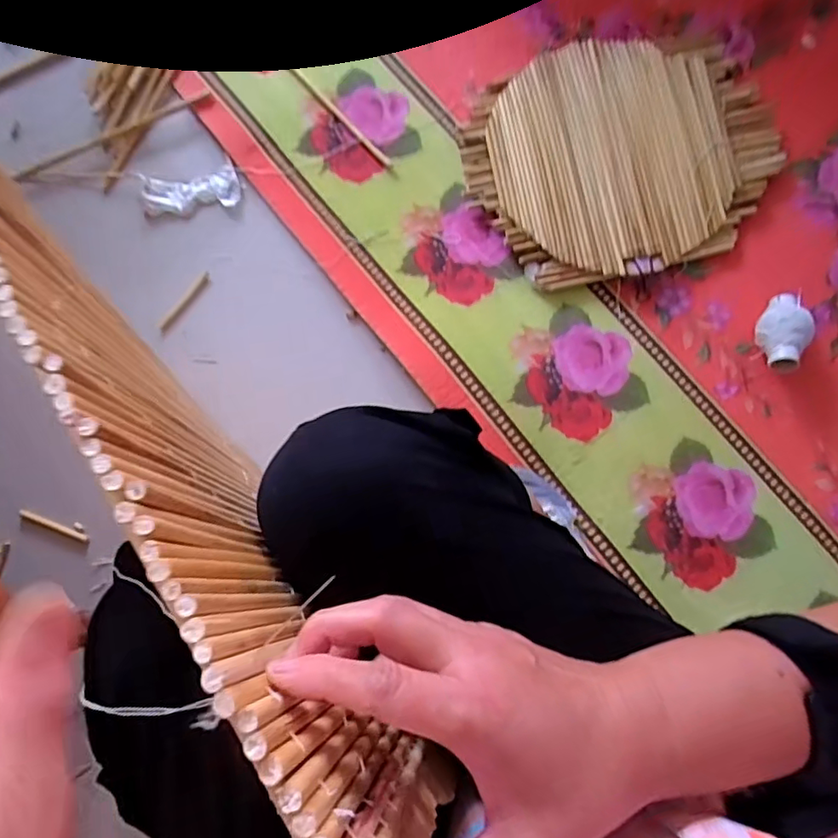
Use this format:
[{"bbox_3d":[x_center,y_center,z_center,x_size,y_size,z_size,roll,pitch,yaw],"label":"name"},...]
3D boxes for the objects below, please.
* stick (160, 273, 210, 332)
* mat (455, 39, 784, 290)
[{"bbox_3d":[-0.317,-0.159,0.771,0.011,0.004,0.098,37,81,7],"label":"stick"},{"bbox_3d":[0.272,-0.358,0.770,0.402,0.029,0.334,-10,79,2],"label":"mat"}]

